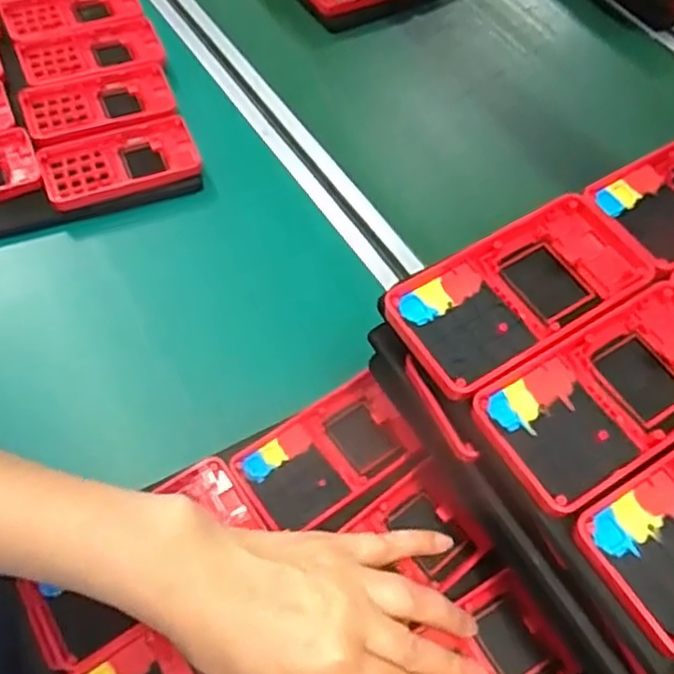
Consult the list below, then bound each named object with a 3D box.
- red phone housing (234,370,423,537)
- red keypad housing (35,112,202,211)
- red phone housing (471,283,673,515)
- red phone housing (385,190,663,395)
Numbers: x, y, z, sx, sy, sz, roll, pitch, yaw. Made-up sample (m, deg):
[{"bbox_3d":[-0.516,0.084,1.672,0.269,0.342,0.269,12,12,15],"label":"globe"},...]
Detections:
[{"bbox_3d":[-0.003,0.067,0.422,0.107,0.009,0.062,-30,65,-22],"label":"red phone housing"},{"bbox_3d":[-0.175,-0.145,0.576,0.124,0.010,0.066,-16,61,-15],"label":"red keypad housing"},{"bbox_3d":[0.128,0.024,0.321,0.128,0.021,0.062,-27,64,-20],"label":"red phone housing"},{"bbox_3d":[0.091,-0.023,0.344,0.130,0.017,0.063,-27,64,-20],"label":"red phone housing"}]

